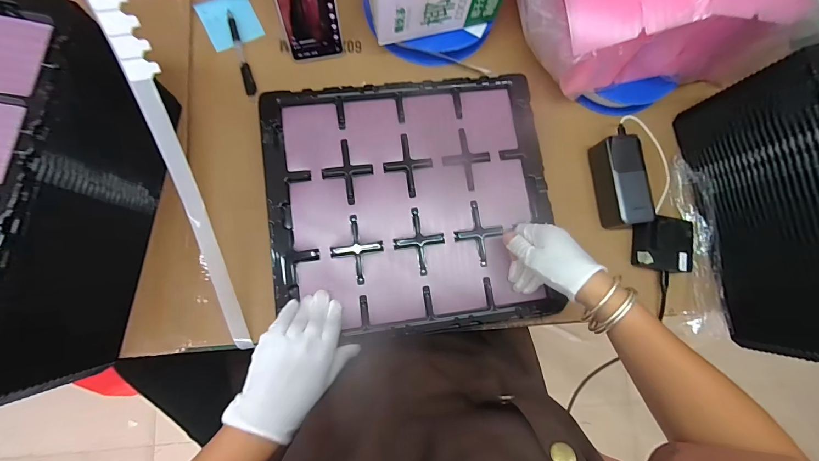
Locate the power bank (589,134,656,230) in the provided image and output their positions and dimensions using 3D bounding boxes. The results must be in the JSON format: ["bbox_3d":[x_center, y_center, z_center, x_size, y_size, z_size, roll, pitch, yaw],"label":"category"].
[{"bbox_3d":[0.316,-0.071,0.527,0.056,0.049,0.128,-5,83,-7],"label":"power bank"}]

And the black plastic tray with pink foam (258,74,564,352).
[{"bbox_3d":[0.003,-0.036,0.472,0.363,0.015,0.329,-7,83,-7],"label":"black plastic tray with pink foam"}]

